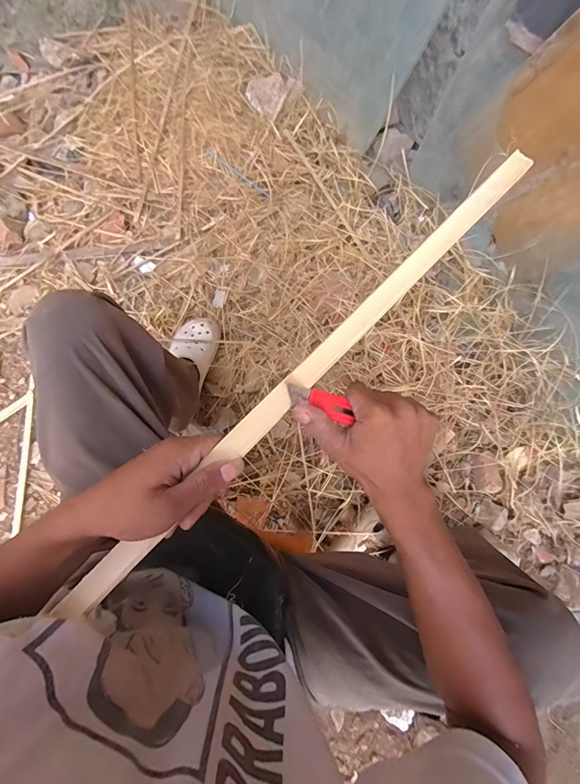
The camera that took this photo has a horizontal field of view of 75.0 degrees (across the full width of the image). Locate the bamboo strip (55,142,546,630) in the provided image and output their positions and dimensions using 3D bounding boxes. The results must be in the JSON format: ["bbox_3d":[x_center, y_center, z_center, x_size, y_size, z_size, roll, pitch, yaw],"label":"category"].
[{"bbox_3d":[0.019,-0.020,0.317,0.021,0.010,0.533,44,84,10],"label":"bamboo strip"}]

